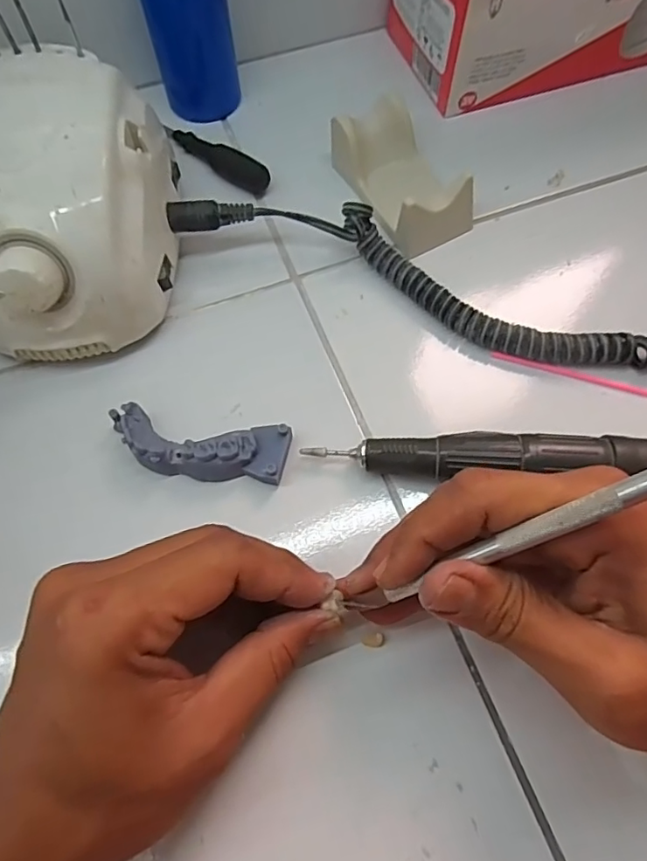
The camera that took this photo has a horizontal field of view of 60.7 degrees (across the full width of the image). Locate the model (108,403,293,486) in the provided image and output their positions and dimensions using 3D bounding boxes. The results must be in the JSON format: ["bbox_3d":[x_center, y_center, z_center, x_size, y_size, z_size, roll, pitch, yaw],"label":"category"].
[{"bbox_3d":[-0.061,0.009,0.269,0.085,0.022,0.031,7,66,3],"label":"model"}]

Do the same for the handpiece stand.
[{"bbox_3d":[0.047,-0.149,0.325,0.049,0.031,0.094,-28,69,-12],"label":"handpiece stand"}]

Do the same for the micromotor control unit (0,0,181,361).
[{"bbox_3d":[-0.132,-0.114,0.286,0.103,0.084,0.139,-4,66,-2],"label":"micromotor control unit"}]

